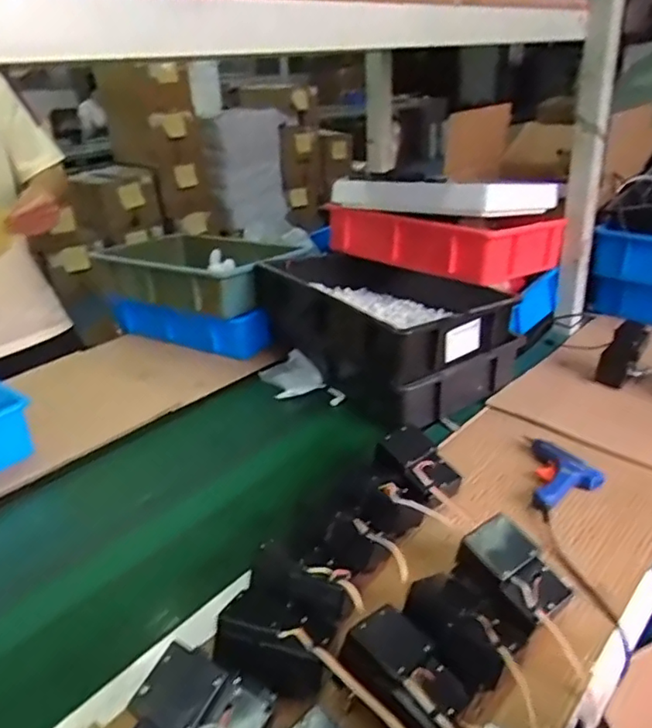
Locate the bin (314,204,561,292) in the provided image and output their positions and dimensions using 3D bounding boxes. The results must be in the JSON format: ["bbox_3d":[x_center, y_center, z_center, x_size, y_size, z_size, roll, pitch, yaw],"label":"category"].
[{"bbox_3d":[0.205,-0.243,1.116,0.412,0.110,0.206,22,36,40],"label":"bin"}]

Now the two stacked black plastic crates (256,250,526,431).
[{"bbox_3d":[0.100,-0.062,1.033,0.256,0.182,0.420,-20,32,-31],"label":"two stacked black plastic crates"}]

